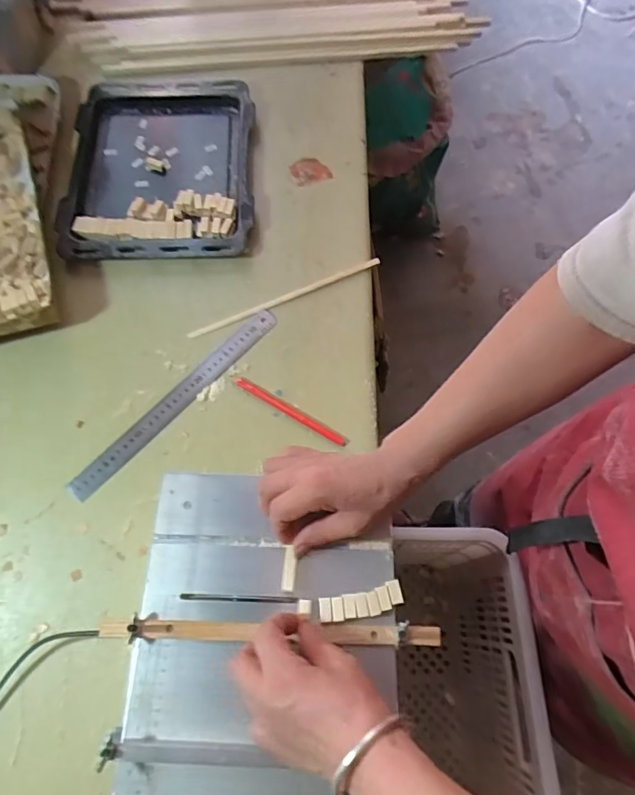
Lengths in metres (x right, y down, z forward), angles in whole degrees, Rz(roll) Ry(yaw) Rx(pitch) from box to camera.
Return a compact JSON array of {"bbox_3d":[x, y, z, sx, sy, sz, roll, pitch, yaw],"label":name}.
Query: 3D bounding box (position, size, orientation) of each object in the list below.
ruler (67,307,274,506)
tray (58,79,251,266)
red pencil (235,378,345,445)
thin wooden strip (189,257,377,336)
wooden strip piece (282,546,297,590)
[{"bbox_3d":[-0.174,0.000,0.641,0.033,0.006,0.327,42,73,10],"label":"ruler"},{"bbox_3d":[-0.239,-0.350,0.772,0.269,0.047,0.336,-2,66,-2],"label":"tray"},{"bbox_3d":[-0.036,0.016,0.633,0.160,0.009,0.011,30,68,12],"label":"red pencil"},{"bbox_3d":[-0.043,-0.141,0.700,0.287,0.011,0.012,-23,68,-12],"label":"thin wooden strip"},{"bbox_3d":[-0.026,0.159,0.466,0.013,0.007,0.037,3,69,0],"label":"wooden strip piece"}]

